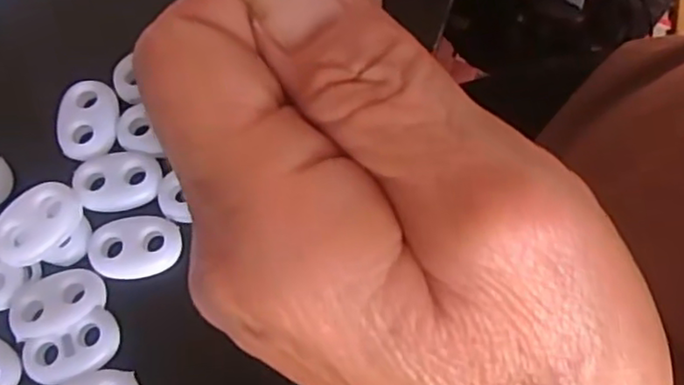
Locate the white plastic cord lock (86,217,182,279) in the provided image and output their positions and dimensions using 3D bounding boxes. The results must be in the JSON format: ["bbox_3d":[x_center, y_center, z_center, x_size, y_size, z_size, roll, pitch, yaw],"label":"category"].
[{"bbox_3d":[-0.052,0.013,0.164,0.022,0.004,0.015,-5,72,-3],"label":"white plastic cord lock"}]

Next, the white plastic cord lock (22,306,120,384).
[{"bbox_3d":[-0.064,0.037,0.157,0.022,0.004,0.012,-27,74,-9],"label":"white plastic cord lock"}]

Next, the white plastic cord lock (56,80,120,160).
[{"bbox_3d":[-0.068,-0.020,0.175,0.015,0.004,0.022,-6,72,-3],"label":"white plastic cord lock"}]

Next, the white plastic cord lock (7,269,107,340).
[{"bbox_3d":[-0.069,0.026,0.159,0.022,0.004,0.014,-19,73,-7],"label":"white plastic cord lock"}]

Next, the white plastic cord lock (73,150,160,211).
[{"bbox_3d":[-0.058,-0.003,0.170,0.021,0.006,0.015,-13,72,-5],"label":"white plastic cord lock"}]

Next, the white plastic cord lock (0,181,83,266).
[{"bbox_3d":[-0.074,0.007,0.159,0.013,0.006,0.022,38,75,11],"label":"white plastic cord lock"}]

